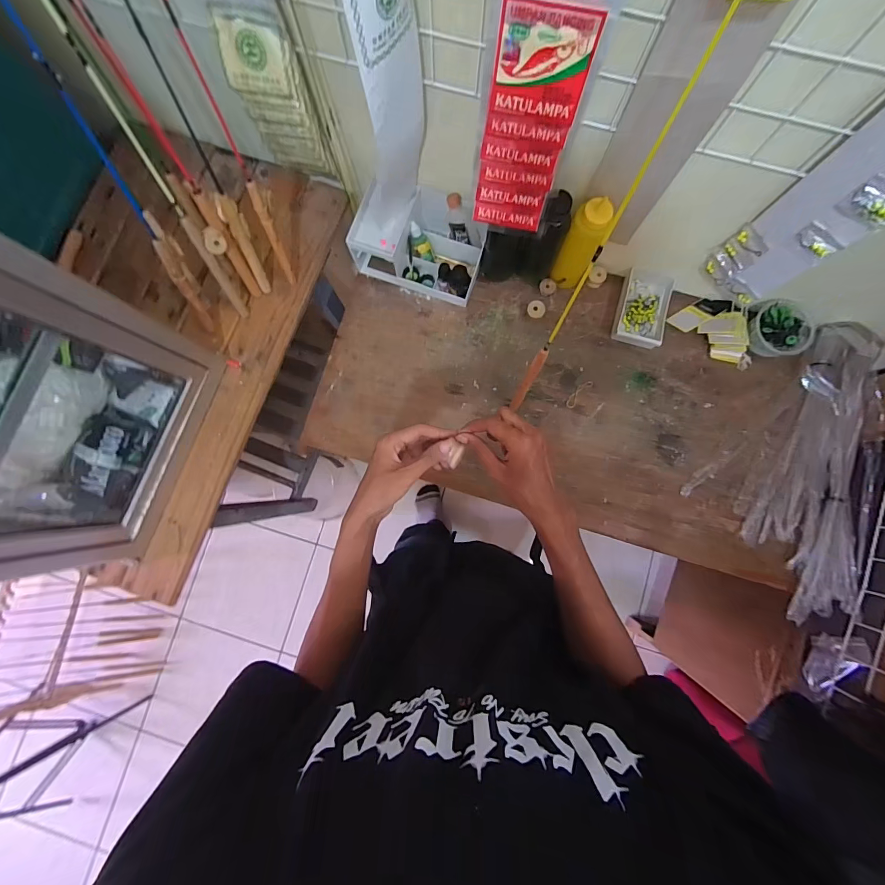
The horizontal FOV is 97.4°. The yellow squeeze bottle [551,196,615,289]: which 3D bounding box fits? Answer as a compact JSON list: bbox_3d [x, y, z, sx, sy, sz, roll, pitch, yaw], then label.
[{"bbox_3d":[0.229,-0.324,0.649,0.057,0.169,0.045,28,85,4],"label":"yellow squeeze bottle"}]

